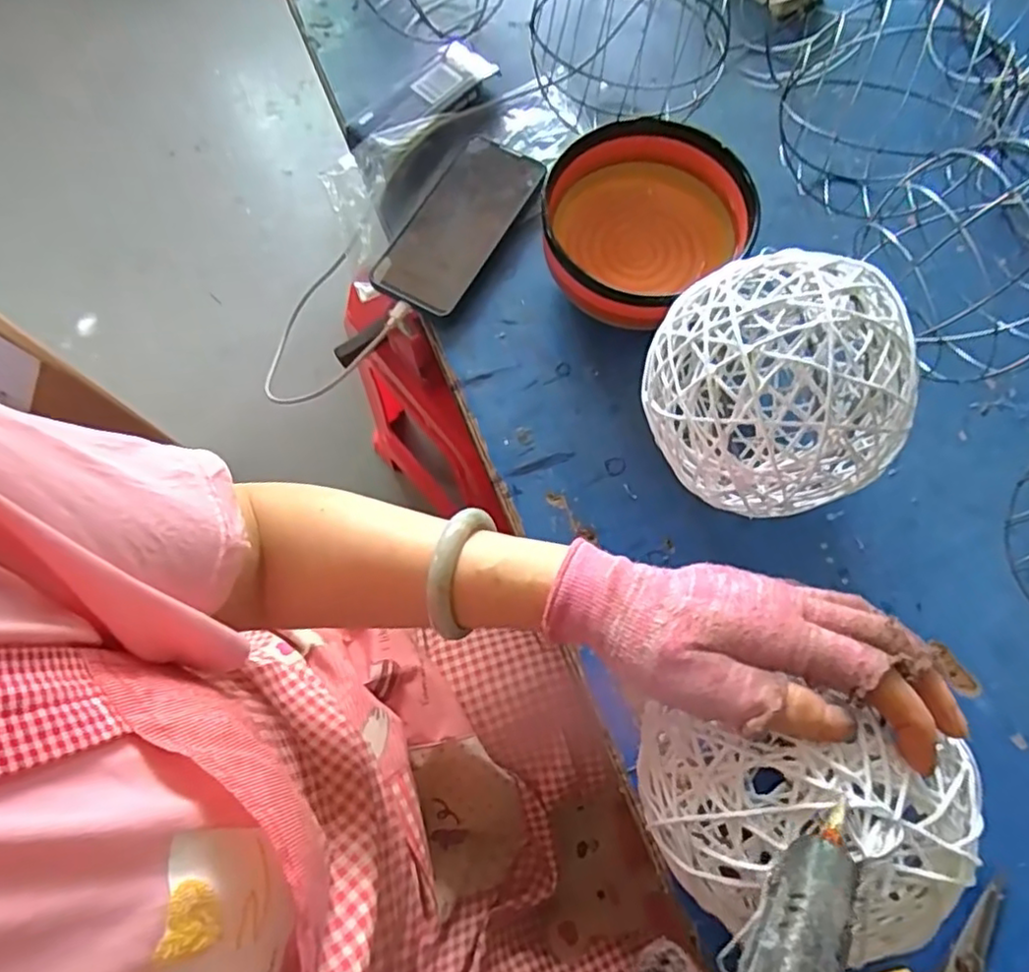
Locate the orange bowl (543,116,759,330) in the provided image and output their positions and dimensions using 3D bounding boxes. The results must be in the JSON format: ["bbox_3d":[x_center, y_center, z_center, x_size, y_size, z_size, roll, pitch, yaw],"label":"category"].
[{"bbox_3d":[0.092,-0.190,0.496,0.144,0.074,0.158,42,76,12],"label":"orange bowl"}]

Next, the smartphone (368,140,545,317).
[{"bbox_3d":[-0.045,-0.213,0.530,0.075,0.015,0.163,30,74,9],"label":"smartphone"}]

